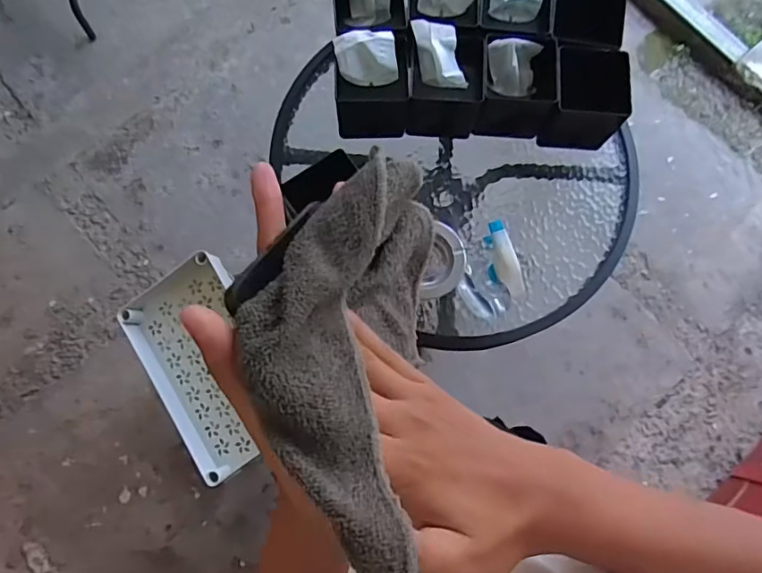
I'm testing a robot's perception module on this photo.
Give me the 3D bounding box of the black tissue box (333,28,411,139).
[{"bbox_3d":[-0.014,-0.318,0.833,0.113,0.118,0.112,-2,76,-4],"label":"black tissue box"}]

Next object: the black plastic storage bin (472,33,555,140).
[{"bbox_3d":[0.212,-0.315,0.845,0.111,0.101,0.133,3,75,-2],"label":"black plastic storage bin"}]

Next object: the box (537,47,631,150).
[{"bbox_3d":[0.322,-0.299,0.855,0.107,0.125,0.113,9,75,-1],"label":"box"}]

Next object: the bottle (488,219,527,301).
[{"bbox_3d":[0.154,-0.032,0.654,0.024,0.022,0.100,-18,91,-7],"label":"bottle"}]

